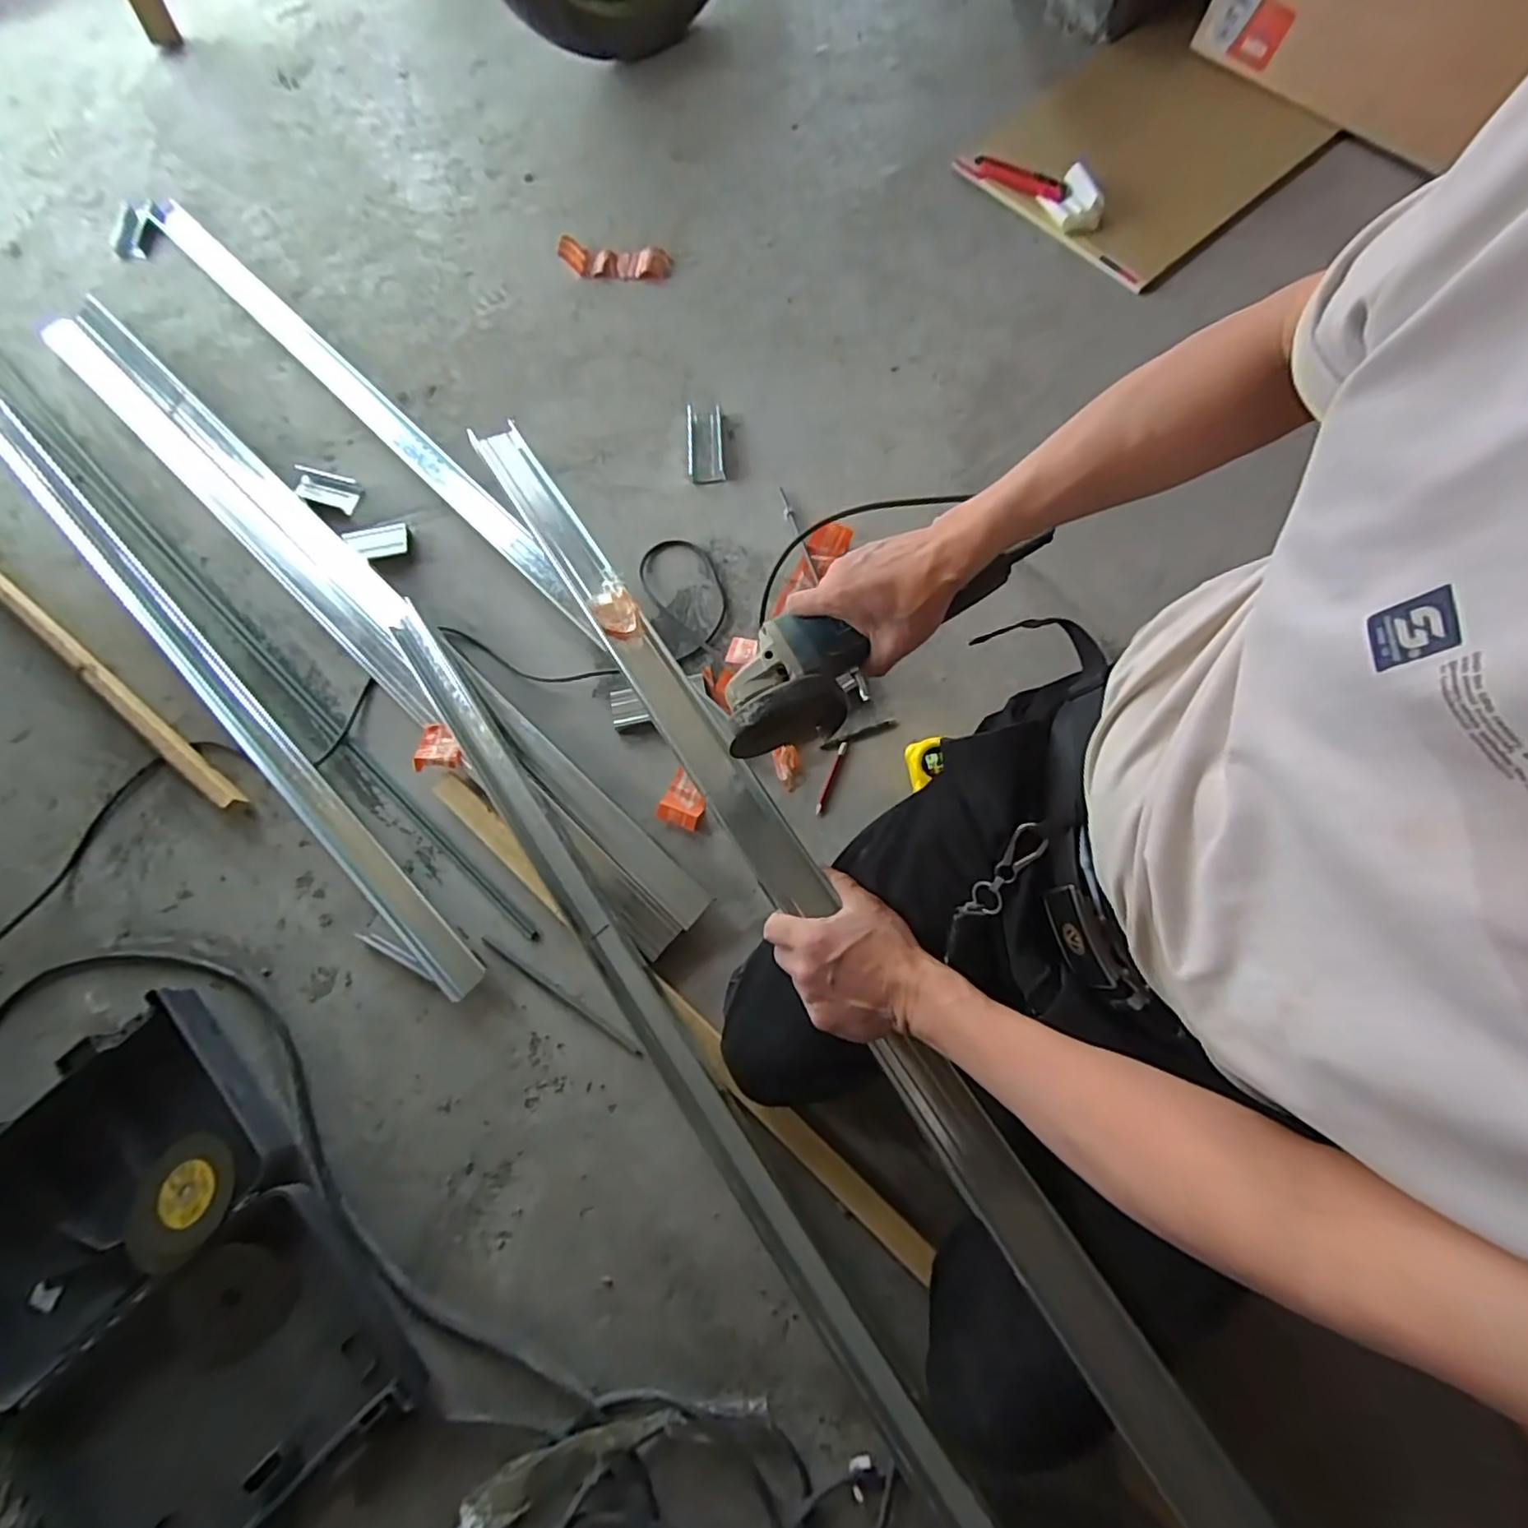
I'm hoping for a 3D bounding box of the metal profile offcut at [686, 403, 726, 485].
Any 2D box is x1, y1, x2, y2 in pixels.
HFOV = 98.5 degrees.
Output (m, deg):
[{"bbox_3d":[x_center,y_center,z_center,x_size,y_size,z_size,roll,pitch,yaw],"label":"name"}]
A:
[{"bbox_3d":[-0.084,-0.460,0.934,0.049,0.028,0.124,-5,75,0],"label":"metal profile offcut"}]

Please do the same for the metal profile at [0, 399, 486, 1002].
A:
[{"bbox_3d":[-0.757,-0.130,0.881,1.167,0.032,0.062,44,80,12],"label":"metal profile"}]

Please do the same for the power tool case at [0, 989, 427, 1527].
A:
[{"bbox_3d":[-0.615,0.535,0.661,0.344,0.061,0.493,-42,78,-9],"label":"power tool case"}]

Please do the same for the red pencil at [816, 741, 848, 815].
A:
[{"bbox_3d":[0.082,0.016,0.803,0.011,0.004,0.095,22,77,7],"label":"red pencil"}]

